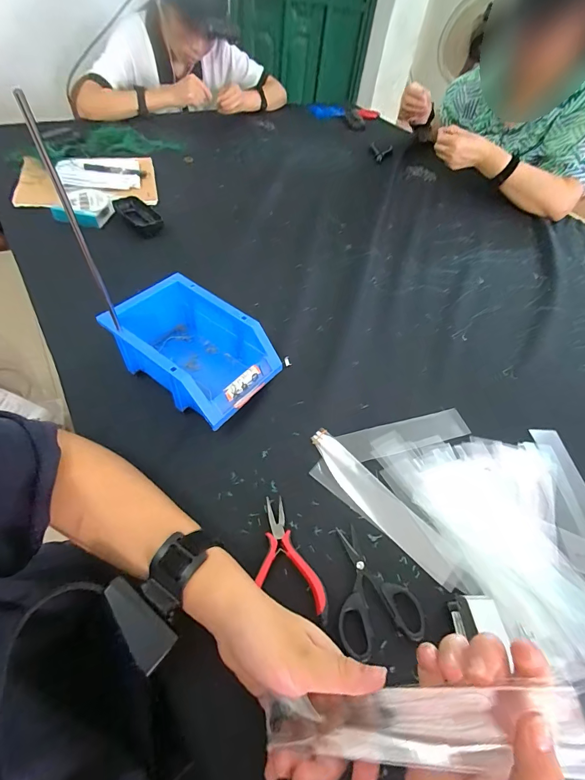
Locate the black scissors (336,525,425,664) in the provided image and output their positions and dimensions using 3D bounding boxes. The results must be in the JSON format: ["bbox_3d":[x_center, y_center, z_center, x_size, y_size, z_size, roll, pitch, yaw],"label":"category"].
[{"bbox_3d":[0.073,0.188,0.348,0.080,0.011,0.105,-10,57,-12],"label":"black scissors"}]

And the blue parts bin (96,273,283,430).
[{"bbox_3d":[-0.120,-0.047,0.452,0.179,0.093,0.121,35,56,18],"label":"blue parts bin"}]

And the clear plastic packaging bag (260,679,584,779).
[{"bbox_3d":[0.072,0.217,0.231,0.202,0.013,0.038,-22,53,21],"label":"clear plastic packaging bag"}]

